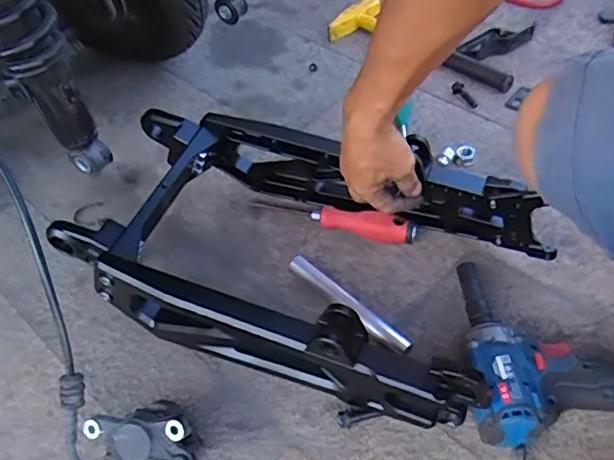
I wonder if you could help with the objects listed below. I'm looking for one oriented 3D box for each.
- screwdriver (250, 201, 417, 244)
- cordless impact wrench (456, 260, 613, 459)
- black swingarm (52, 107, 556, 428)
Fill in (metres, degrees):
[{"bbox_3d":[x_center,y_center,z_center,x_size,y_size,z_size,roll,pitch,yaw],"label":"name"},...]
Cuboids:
[{"bbox_3d":[0.026,-0.016,0.707,0.203,0.029,0.023,11,53,21],"label":"screwdriver"},{"bbox_3d":[0.271,0.118,0.546,0.247,0.080,0.153,1,51,8],"label":"cordless impact wrench"},{"bbox_3d":[-0.010,0.016,0.627,0.438,0.109,0.261,18,55,20],"label":"black swingarm"}]

